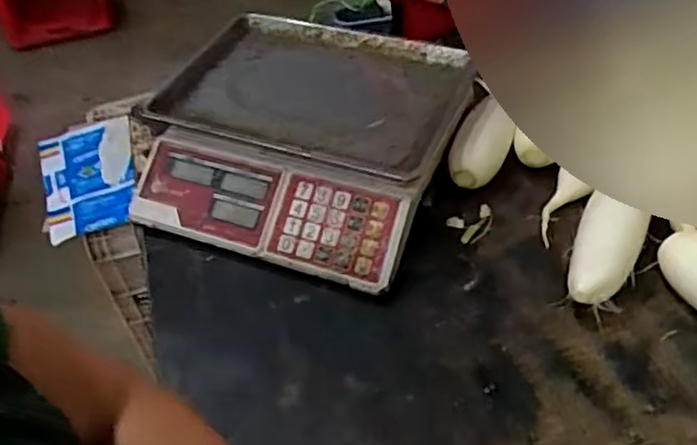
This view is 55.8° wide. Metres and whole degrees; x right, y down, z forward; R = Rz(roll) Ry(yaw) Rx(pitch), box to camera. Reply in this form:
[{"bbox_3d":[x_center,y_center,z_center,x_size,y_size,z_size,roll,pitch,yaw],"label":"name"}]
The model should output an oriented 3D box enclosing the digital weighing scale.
[{"bbox_3d":[-0.054,-0.099,0.797,0.350,0.115,0.318,13,49,20],"label":"digital weighing scale"}]

